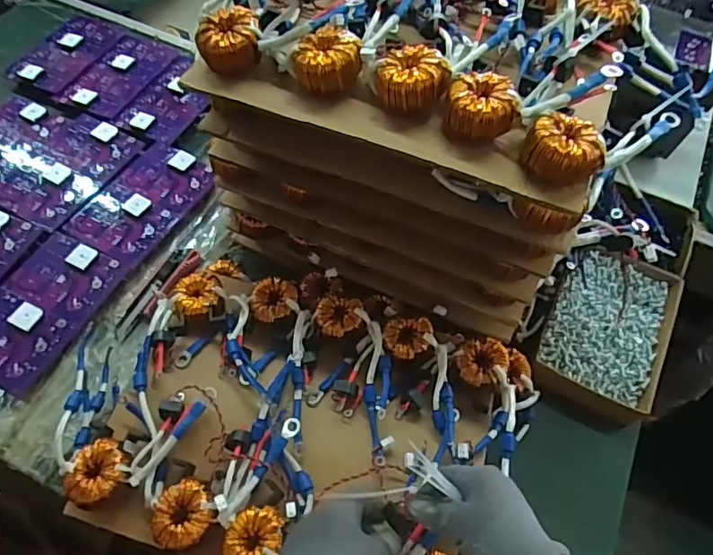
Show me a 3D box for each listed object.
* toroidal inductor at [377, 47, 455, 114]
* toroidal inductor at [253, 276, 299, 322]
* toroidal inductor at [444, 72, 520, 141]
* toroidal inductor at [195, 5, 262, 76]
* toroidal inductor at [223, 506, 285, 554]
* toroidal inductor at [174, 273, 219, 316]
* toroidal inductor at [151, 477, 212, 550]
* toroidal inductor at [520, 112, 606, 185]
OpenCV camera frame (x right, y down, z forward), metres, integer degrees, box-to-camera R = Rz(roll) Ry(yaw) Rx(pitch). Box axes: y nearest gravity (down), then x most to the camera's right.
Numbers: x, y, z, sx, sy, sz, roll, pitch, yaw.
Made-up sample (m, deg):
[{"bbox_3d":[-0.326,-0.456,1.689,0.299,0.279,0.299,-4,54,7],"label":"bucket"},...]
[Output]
[{"bbox_3d":[0.049,-0.180,0.476,0.057,0.033,0.055,1,58,-1],"label":"toroidal inductor"},{"bbox_3d":[-0.098,0.027,0.633,0.053,0.016,0.054,1,58,-1],"label":"toroidal inductor"},{"bbox_3d":[0.111,-0.149,0.468,0.060,0.036,0.055,1,58,-1],"label":"toroidal inductor"},{"bbox_3d":[-0.123,-0.230,0.512,0.057,0.037,0.055,-9,59,-8],"label":"toroidal inductor"},{"bbox_3d":[-0.096,0.246,0.492,0.049,0.022,0.059,13,59,6],"label":"toroidal inductor"},{"bbox_3d":[-0.191,0.020,0.635,0.047,0.021,0.058,-15,60,-11],"label":"toroidal inductor"},{"bbox_3d":[-0.165,0.227,0.505,0.054,0.028,0.055,1,58,-1],"label":"toroidal inductor"},{"bbox_3d":[0.177,-0.108,0.452,0.066,0.036,0.058,27,61,14],"label":"toroidal inductor"}]

